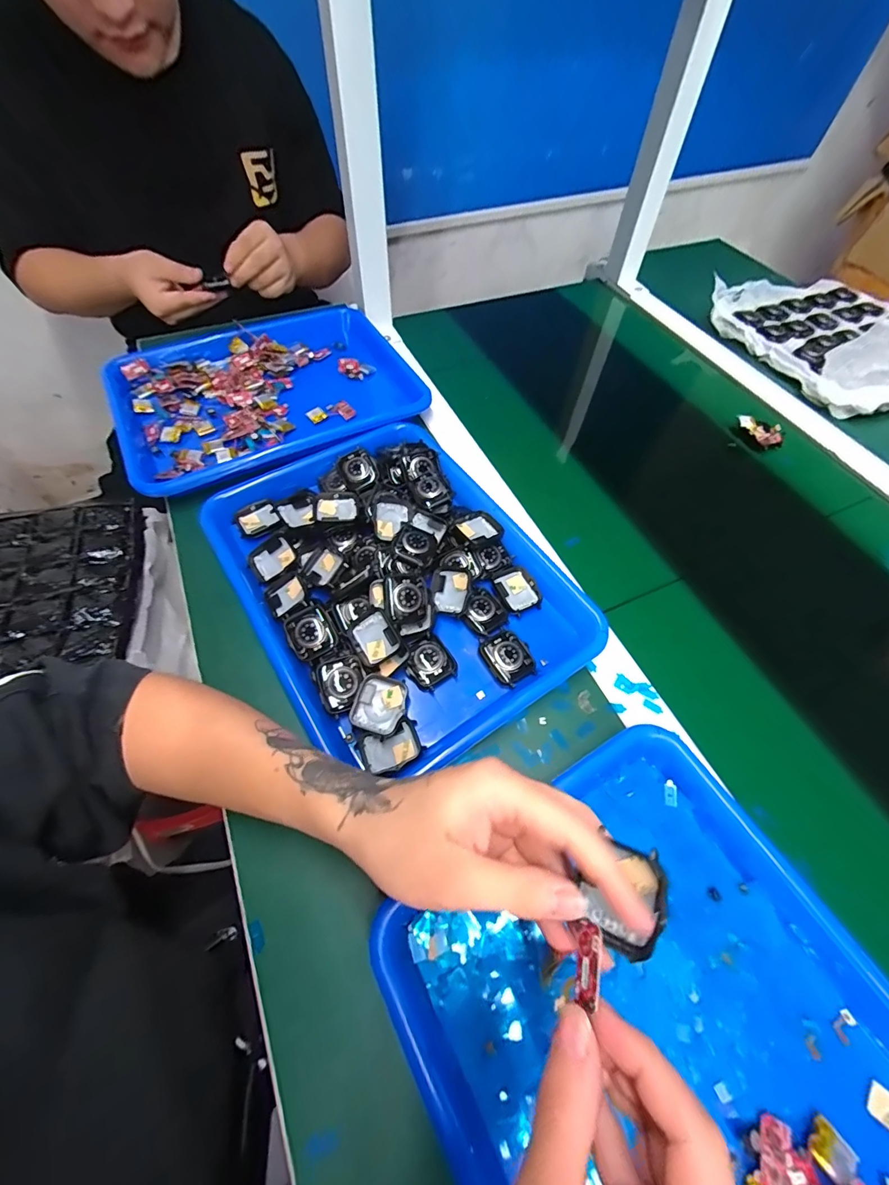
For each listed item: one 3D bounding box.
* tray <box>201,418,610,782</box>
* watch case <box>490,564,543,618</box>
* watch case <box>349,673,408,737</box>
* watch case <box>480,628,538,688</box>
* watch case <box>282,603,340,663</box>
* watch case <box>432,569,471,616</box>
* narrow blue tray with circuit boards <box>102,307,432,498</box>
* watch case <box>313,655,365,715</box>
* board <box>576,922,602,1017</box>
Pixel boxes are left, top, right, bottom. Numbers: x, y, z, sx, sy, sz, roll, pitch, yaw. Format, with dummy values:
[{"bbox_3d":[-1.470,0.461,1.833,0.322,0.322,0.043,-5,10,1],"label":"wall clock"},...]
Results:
[{"bbox_3d":[-0.050,-0.021,0.405,0.252,0.040,0.338,-30,64,-18],"label":"tray"},{"bbox_3d":[0.067,-0.003,0.407,0.036,0.015,0.045,-21,61,-14],"label":"watch case"},{"bbox_3d":[-0.050,0.087,0.339,0.038,0.009,0.042,16,59,8],"label":"watch case"},{"bbox_3d":[0.053,0.053,0.367,0.037,0.010,0.044,-25,62,-16],"label":"watch case"},{"bbox_3d":[-0.110,0.034,0.360,0.037,0.014,0.042,-29,64,-18],"label":"watch case"},{"bbox_3d":[0.006,-0.002,0.388,0.035,0.014,0.042,-2,71,18],"label":"watch case"},{"bbox_3d":[-0.217,-0.255,0.544,0.354,0.036,0.276,-24,62,-15],"label":"narrow blue tray with circuit boards"},{"bbox_3d":[-0.081,0.070,0.343,0.036,0.008,0.039,-22,62,-14],"label":"watch case"},{"bbox_3d":[0.061,0.158,0.186,0.006,0.012,0.028,15,54,7],"label":"board"}]

